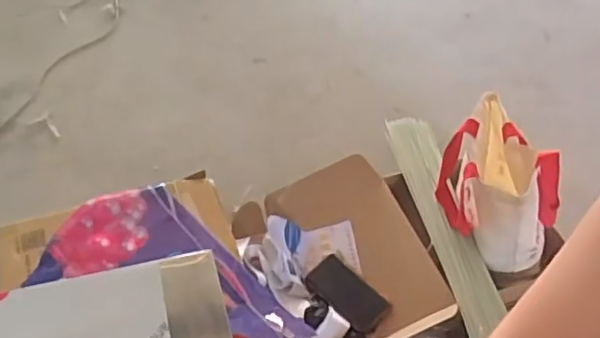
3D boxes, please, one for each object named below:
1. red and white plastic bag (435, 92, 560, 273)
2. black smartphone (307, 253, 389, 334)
[{"bbox_3d":[0.351,0.044,1.094,0.210,0.241,0.235,26,49,17],"label":"red and white plastic bag"},{"bbox_3d":[0.086,0.226,1.121,0.081,0.015,0.167,-29,56,-30],"label":"black smartphone"}]

